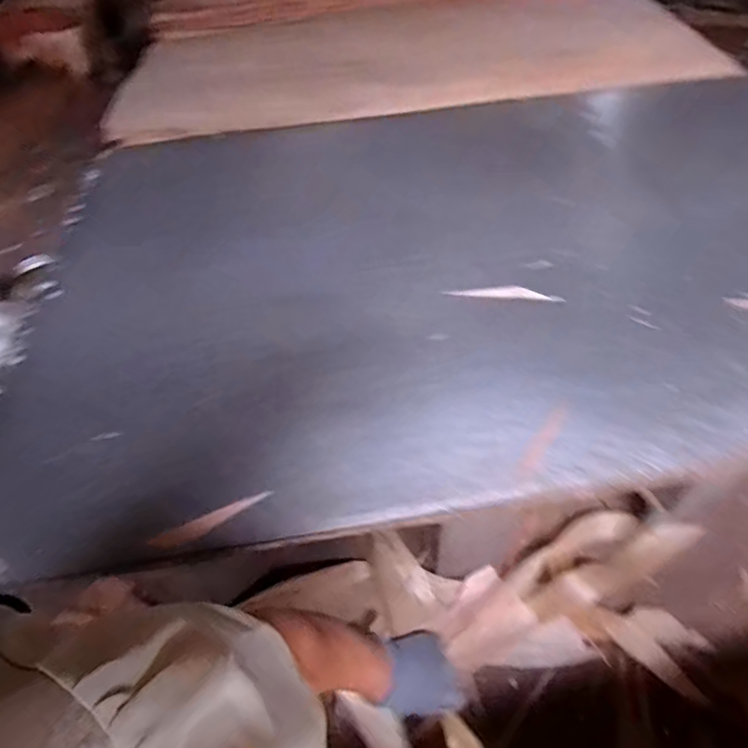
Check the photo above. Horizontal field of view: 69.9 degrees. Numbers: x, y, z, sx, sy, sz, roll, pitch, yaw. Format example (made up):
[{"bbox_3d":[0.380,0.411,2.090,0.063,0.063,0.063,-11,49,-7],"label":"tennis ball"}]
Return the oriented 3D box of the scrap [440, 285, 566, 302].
[{"bbox_3d":[0.237,-0.151,0.984,0.211,0.004,0.031,-1,47,6],"label":"scrap"}]

